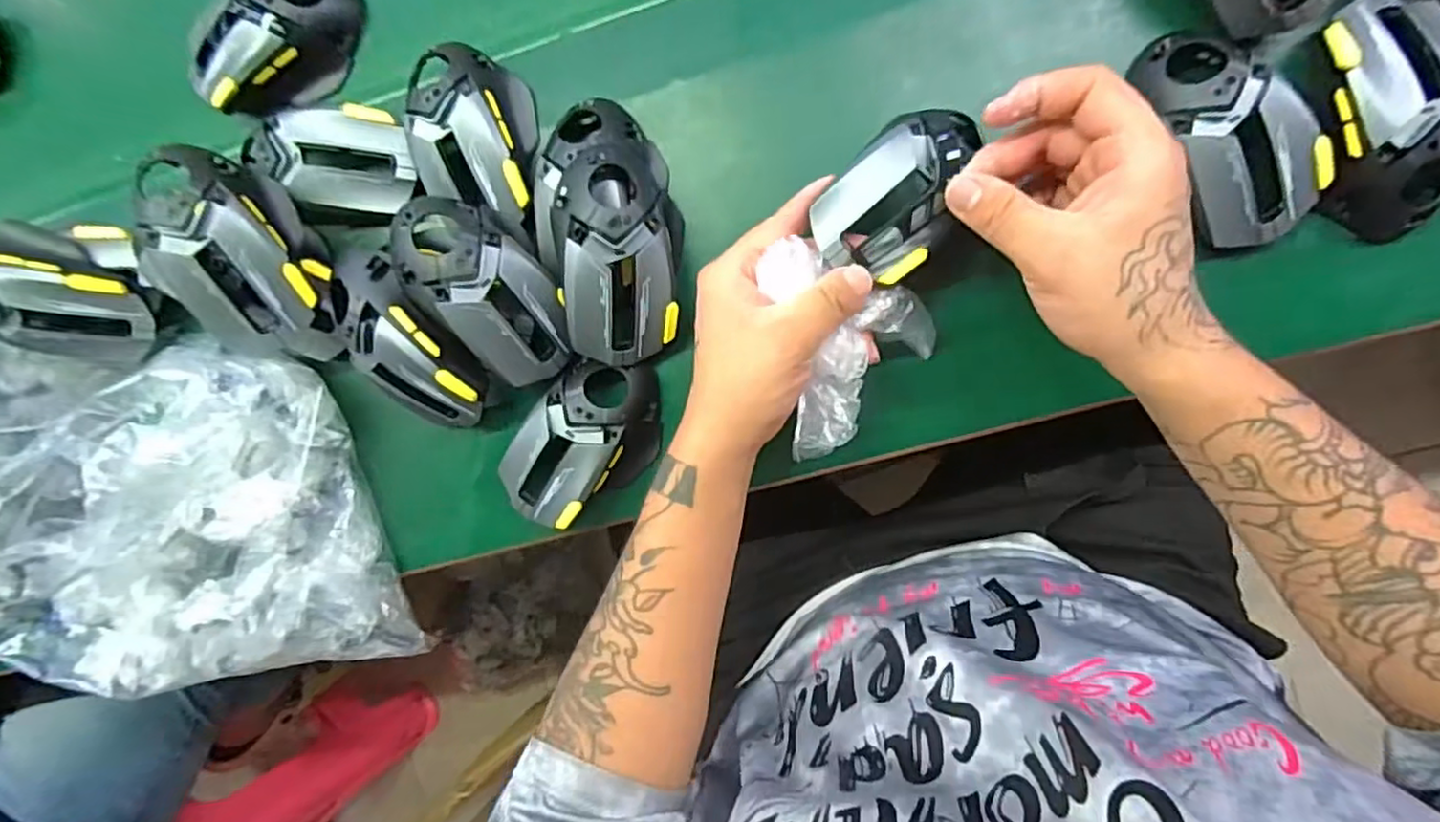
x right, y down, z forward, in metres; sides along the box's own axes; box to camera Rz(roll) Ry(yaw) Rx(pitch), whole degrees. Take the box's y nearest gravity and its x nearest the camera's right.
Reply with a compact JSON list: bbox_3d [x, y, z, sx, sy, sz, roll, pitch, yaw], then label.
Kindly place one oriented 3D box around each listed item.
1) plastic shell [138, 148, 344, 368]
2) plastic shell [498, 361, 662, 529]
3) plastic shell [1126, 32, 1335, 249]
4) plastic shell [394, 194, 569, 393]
[{"bbox_3d":[-0.286,-0.091,0.398,0.069,0.075,0.124,-27,90,9],"label":"plastic shell"},{"bbox_3d":[-0.087,0.020,0.418,0.078,0.039,0.119,38,98,4],"label":"plastic shell"},{"bbox_3d":[0.270,-0.148,0.352,0.059,0.037,0.118,-24,90,9],"label":"plastic shell"},{"bbox_3d":[-0.137,-0.073,0.384,0.062,0.045,0.109,-41,88,9],"label":"plastic shell"}]

